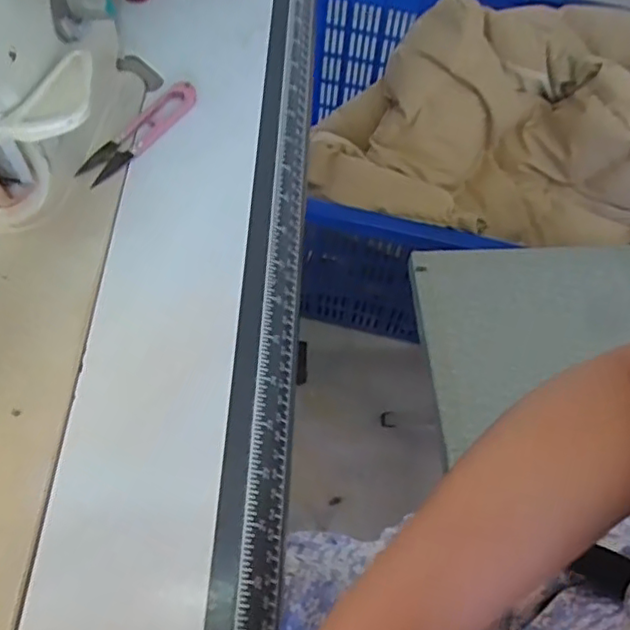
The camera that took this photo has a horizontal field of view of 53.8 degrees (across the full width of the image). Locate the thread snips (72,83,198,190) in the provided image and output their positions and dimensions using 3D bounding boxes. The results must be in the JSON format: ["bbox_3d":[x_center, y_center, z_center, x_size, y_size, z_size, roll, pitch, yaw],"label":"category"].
[{"bbox_3d":[-0.118,-0.125,0.418,0.024,0.009,0.101,32,63,14],"label":"thread snips"}]

